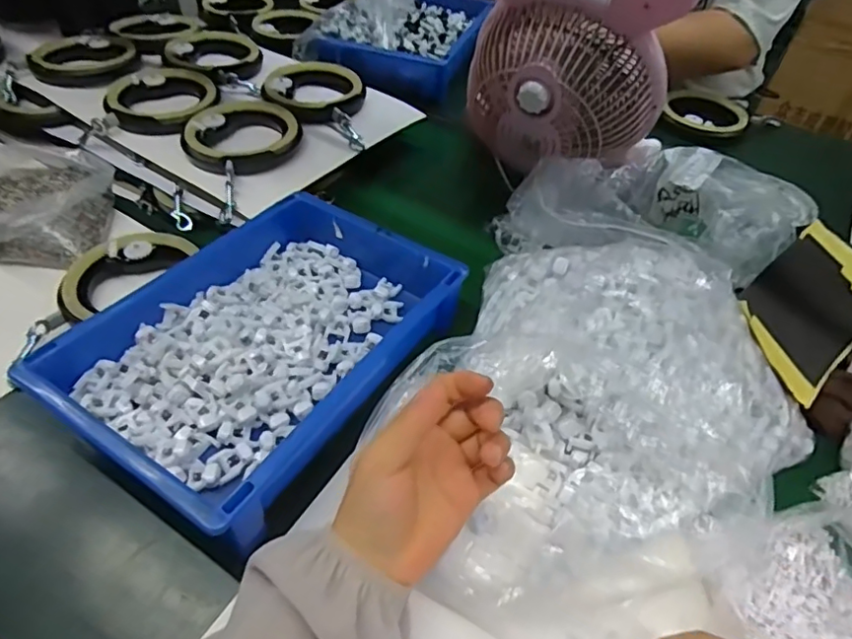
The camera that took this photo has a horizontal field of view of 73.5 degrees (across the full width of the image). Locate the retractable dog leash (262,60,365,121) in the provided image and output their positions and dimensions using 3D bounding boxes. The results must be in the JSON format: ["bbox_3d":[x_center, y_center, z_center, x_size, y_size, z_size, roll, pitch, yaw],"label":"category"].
[{"bbox_3d":[-0.143,-0.297,0.735,0.121,0.022,0.127,-12,48,-15],"label":"retractable dog leash"}]

